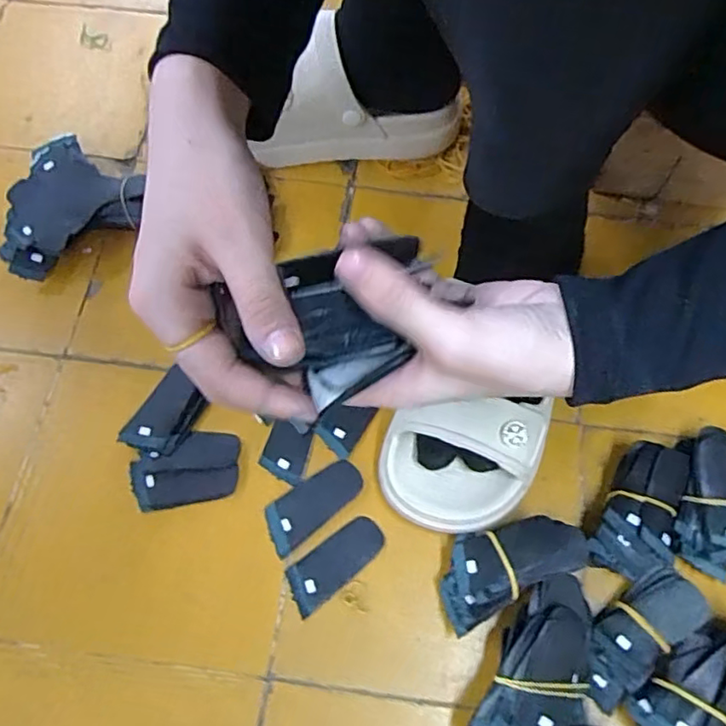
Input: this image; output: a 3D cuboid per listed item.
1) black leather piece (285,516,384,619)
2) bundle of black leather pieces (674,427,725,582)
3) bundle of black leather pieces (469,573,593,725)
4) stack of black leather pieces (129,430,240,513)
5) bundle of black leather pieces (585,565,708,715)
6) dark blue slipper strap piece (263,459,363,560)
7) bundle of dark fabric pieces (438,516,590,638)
[{"bbox_3d":[-0.019,0.136,0.409,0.074,0.004,0.032,-36,71,-13],"label":"black leather piece"},{"bbox_3d":[0.235,0.095,0.413,0.043,0.031,0.094,2,67,2],"label":"bundle of black leather pieces"},{"bbox_3d":[0.110,0.191,0.370,0.056,0.031,0.114,25,70,11],"label":"bundle of black leather pieces"},{"bbox_3d":[-0.128,0.078,0.433,0.077,0.009,0.050,-11,67,-4],"label":"stack of black leather pieces"},{"bbox_3d":[0.176,0.175,0.387,0.094,0.019,0.041,-39,72,-14],"label":"bundle of black leather pieces"},{"bbox_3d":[-0.035,0.098,0.426,0.077,0.004,0.033,-38,72,-14],"label":"dark blue slipper strap piece"},{"bbox_3d":[0.095,0.131,0.398,0.102,0.031,0.051,-26,69,-10],"label":"bundle of dark fabric pieces"}]

